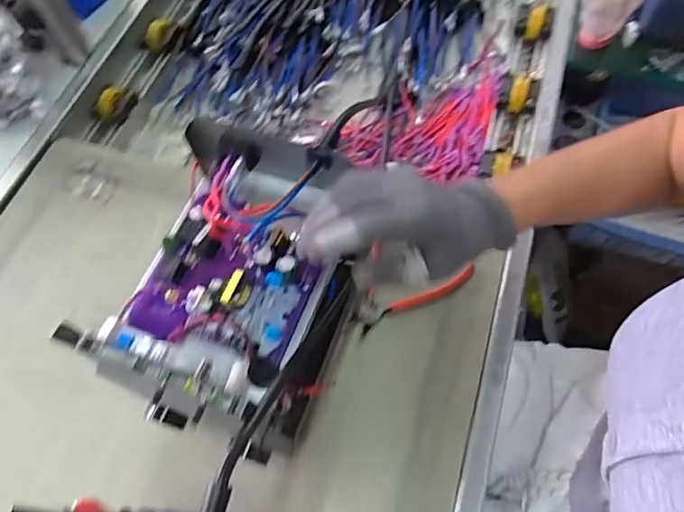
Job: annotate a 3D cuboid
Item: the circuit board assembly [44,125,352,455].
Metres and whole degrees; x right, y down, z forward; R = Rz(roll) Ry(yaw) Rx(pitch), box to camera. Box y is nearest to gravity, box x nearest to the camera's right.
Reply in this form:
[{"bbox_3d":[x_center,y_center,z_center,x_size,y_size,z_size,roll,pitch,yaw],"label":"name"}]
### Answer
[{"bbox_3d":[-0.081,0.015,0.392,0.169,0.072,0.224,17,62,10],"label":"circuit board assembly"}]

